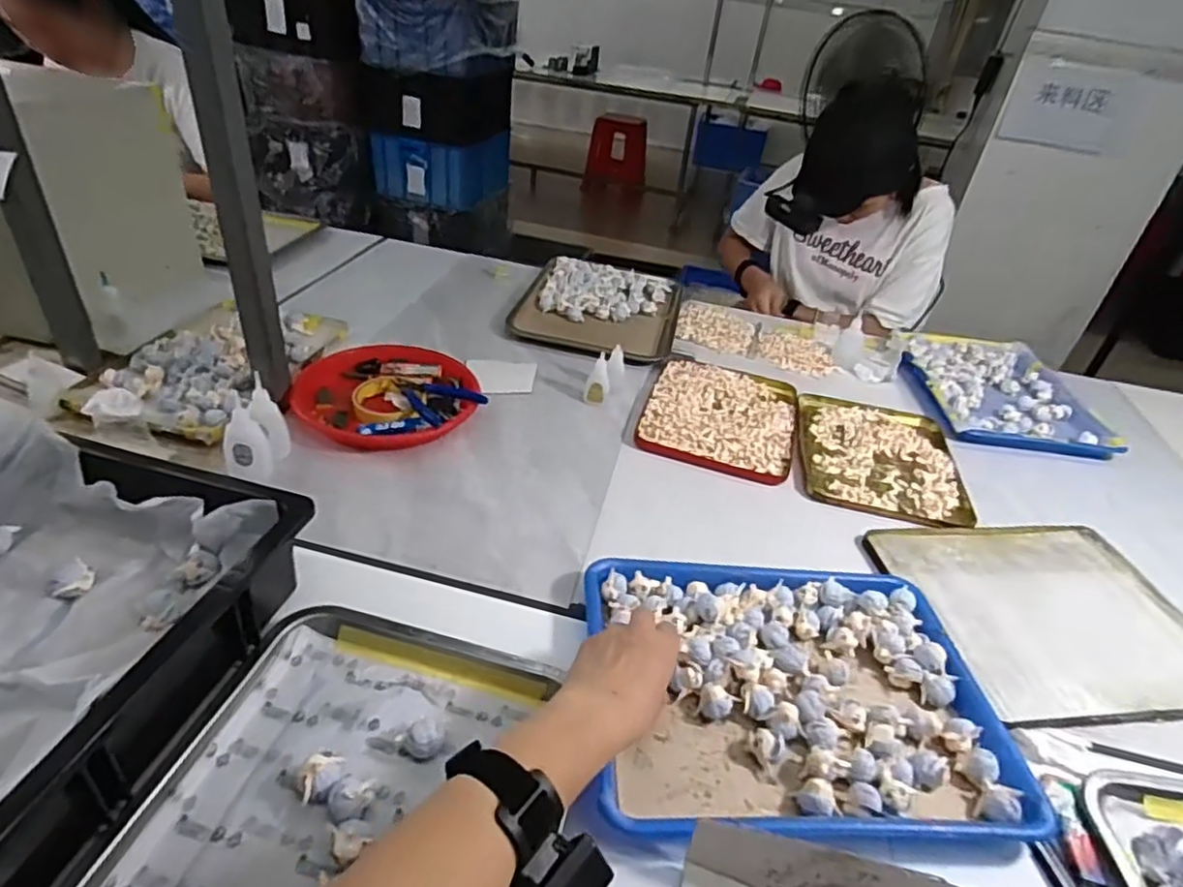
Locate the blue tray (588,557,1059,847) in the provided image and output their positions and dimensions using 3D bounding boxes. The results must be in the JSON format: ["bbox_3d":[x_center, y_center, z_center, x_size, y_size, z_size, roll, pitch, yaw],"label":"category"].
[{"bbox_3d":[0.162,0.197,0.538,0.315,0.044,0.243,1,38,-4],"label":"blue tray"}]

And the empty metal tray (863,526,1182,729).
[{"bbox_3d":[0.457,0.168,0.664,0.279,0.029,0.240,2,36,-8],"label":"empty metal tray"}]

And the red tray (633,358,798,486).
[{"bbox_3d":[0.181,-0.045,0.916,0.199,0.023,0.251,15,36,10],"label":"red tray"}]

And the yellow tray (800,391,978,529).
[{"bbox_3d":[0.376,0.013,0.871,0.199,0.013,0.259,10,38,7],"label":"yellow tray"}]

